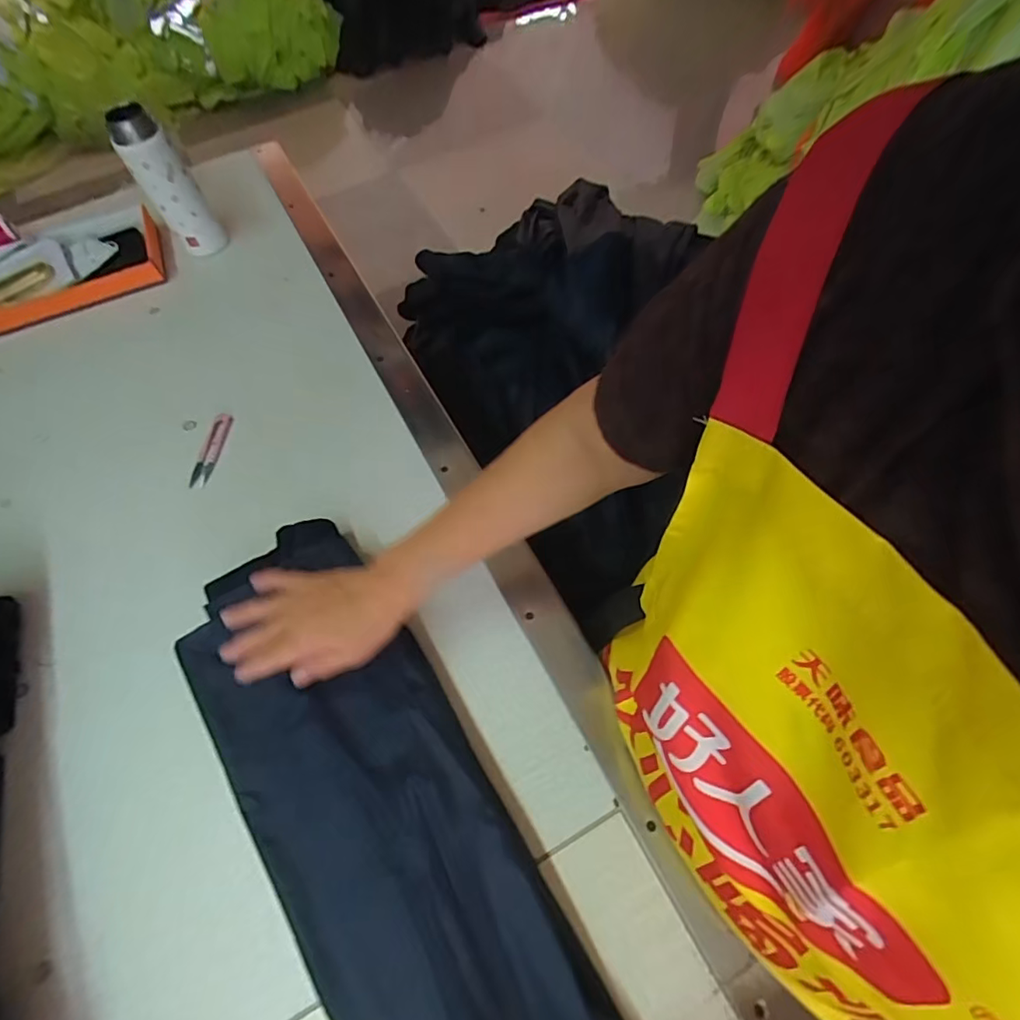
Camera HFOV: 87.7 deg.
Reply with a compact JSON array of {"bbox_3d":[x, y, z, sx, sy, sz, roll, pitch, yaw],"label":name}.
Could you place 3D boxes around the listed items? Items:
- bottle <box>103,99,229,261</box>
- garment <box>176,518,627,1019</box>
[{"bbox_3d":[-0.477,-0.453,0.748,0.067,0.176,0.072,-37,65,-15],"label":"bottle"},{"bbox_3d":[-0.102,0.244,0.421,0.174,0.049,0.528,-33,66,-13],"label":"garment"}]

